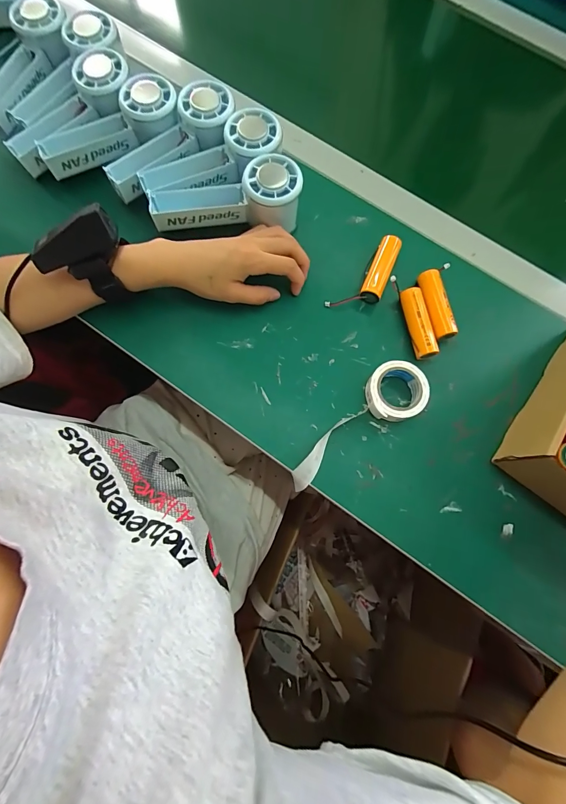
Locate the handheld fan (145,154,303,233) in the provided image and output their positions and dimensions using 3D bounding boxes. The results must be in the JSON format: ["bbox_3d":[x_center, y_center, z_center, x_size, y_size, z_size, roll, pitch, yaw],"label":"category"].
[{"bbox_3d":[-0.056,-0.204,0.363,0.148,0.046,0.048,-7,78,6],"label":"handheld fan"}]

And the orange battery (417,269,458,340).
[{"bbox_3d":[0.157,-0.099,0.363,0.024,0.019,0.070,-12,78,-3],"label":"orange battery"}]

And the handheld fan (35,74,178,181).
[{"bbox_3d":[-0.181,-0.285,0.370,0.147,0.046,0.052,-24,79,-6],"label":"handheld fan"}]

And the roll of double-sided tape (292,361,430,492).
[{"bbox_3d":[0.071,0.024,0.335,0.159,0.021,0.052,-41,81,-8],"label":"roll of double-sided tape"}]

